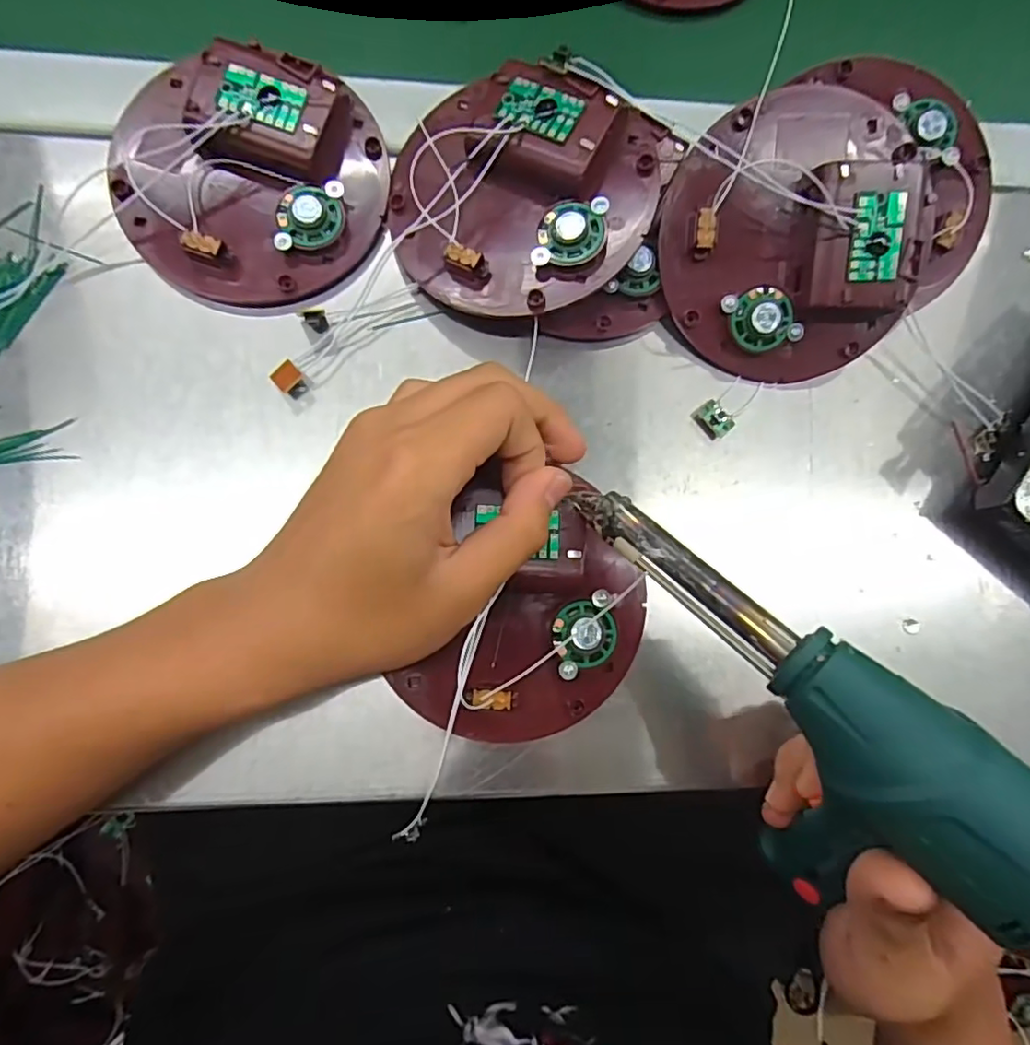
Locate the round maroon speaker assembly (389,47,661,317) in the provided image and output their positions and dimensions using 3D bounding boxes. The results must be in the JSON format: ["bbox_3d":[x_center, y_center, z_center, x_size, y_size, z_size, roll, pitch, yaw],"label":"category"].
[{"bbox_3d":[0.003,-0.147,0.267,0.113,0.039,0.107,1,83,-5],"label":"round maroon speaker assembly"}]

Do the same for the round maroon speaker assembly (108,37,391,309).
[{"bbox_3d":[-0.120,-0.155,0.267,0.115,0.022,0.106,1,83,-5],"label":"round maroon speaker assembly"}]

